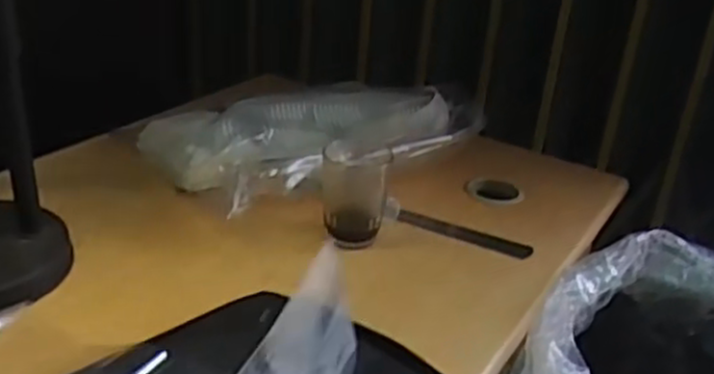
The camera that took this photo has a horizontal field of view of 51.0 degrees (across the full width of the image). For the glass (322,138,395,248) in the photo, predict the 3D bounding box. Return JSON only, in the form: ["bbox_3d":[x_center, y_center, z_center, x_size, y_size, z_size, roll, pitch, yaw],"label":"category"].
[{"bbox_3d":[-0.003,0.001,0.759,0.065,0.094,0.080,6,27,-1],"label":"glass"}]

